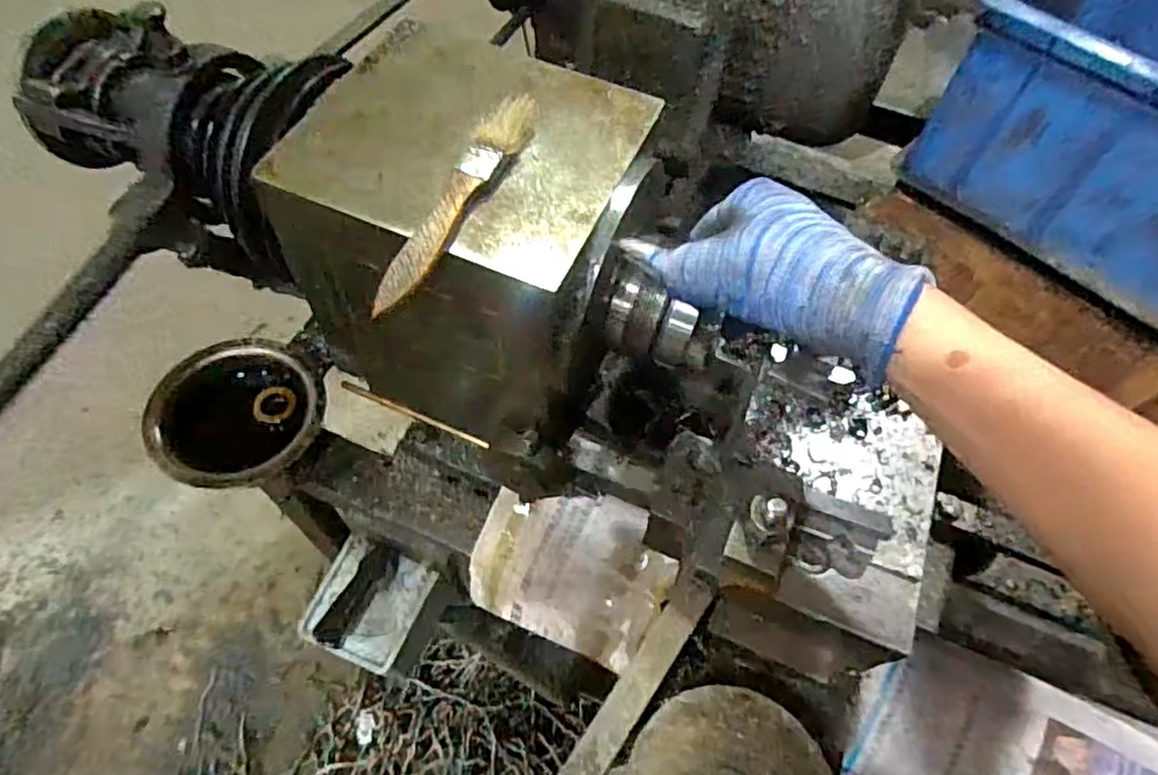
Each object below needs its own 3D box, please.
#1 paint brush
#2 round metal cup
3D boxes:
[{"bbox_3d":[-0.058,-0.094,0.329,0.022,0.009,0.150,19,60,8],"label":"paint brush"},{"bbox_3d":[-0.278,0.017,0.545,0.131,0.050,0.124,2,59,-3],"label":"round metal cup"}]

